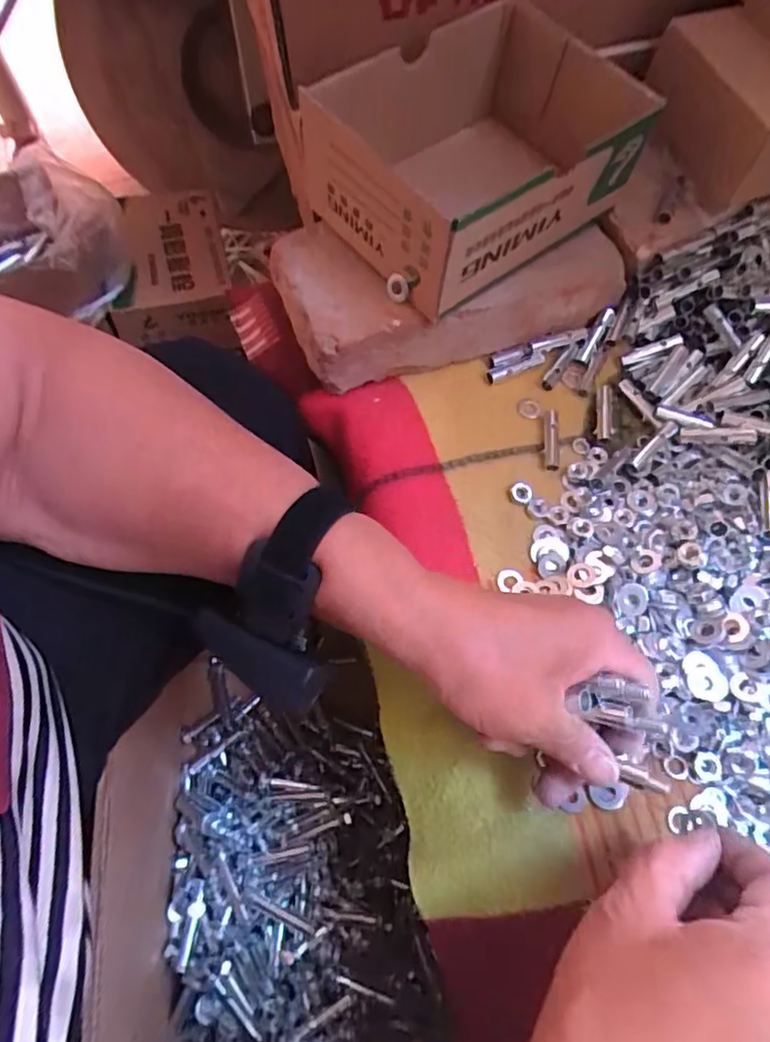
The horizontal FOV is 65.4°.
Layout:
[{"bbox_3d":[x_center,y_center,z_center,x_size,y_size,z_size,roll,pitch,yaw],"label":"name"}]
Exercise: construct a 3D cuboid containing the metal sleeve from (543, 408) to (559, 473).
[{"bbox_3d":[0.112,-0.055,0.400,0.011,0.009,0.042,3,65,1],"label":"metal sleeve"}]

